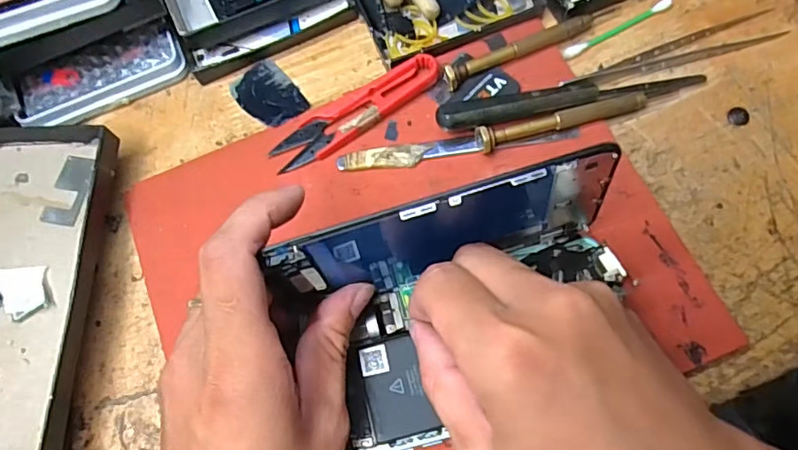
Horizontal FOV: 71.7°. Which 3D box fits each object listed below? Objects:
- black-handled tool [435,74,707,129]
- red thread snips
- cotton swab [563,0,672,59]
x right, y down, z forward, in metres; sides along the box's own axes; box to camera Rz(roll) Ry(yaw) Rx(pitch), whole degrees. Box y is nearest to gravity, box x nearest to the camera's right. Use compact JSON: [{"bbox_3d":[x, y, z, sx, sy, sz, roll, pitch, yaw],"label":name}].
[{"bbox_3d":[0.092,-0.066,0.289,0.144,0.018,0.015,-12,71,1],"label":"black-handled tool"},{"bbox_3d":[-0.022,-0.061,0.299,0.099,0.007,0.023,-29,72,-5],"label":"red thread snips"},{"bbox_3d":[0.123,-0.110,0.313,0.070,0.005,0.006,-29,72,-4],"label":"cotton swab"}]

